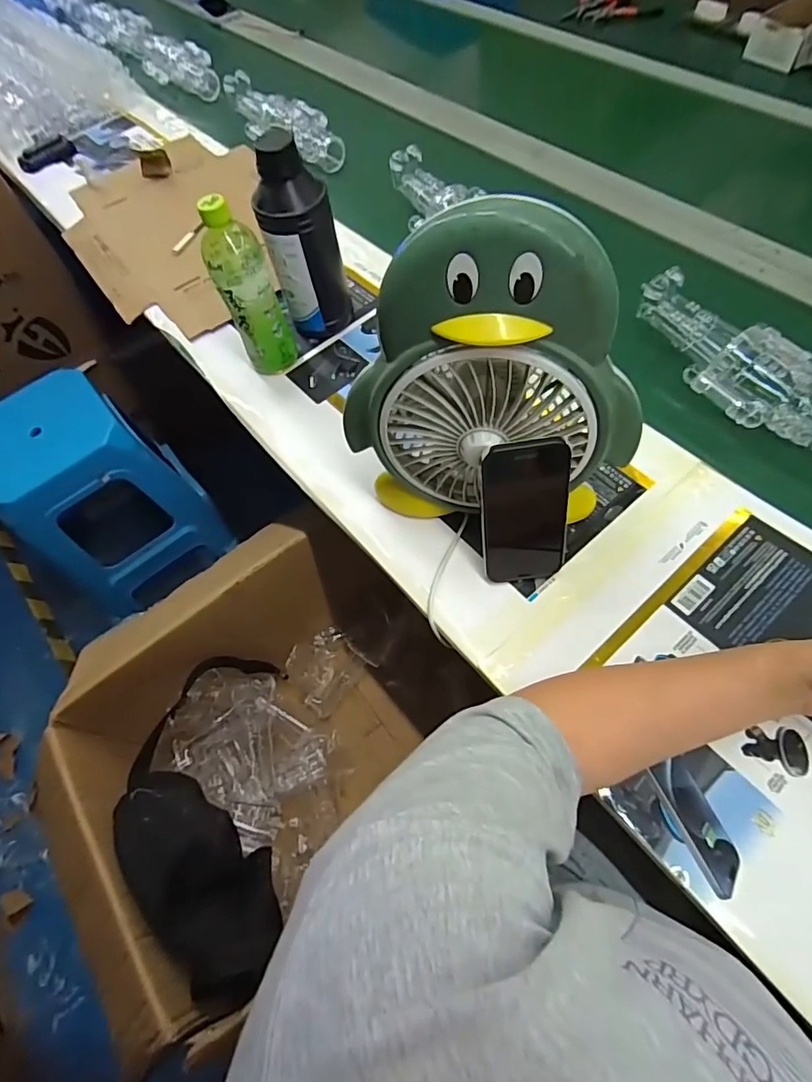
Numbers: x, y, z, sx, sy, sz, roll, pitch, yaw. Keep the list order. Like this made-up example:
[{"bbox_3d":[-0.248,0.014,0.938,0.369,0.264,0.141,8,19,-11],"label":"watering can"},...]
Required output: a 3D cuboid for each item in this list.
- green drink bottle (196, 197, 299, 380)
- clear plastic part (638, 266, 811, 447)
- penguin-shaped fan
[{"bbox_3d":[-0.185,-0.297,0.612,0.065,0.203,0.055,-20,63,-4],"label":"green drink bottle"},{"bbox_3d":[0.390,-0.192,0.583,0.119,0.075,0.290,-25,63,-6],"label":"clear plastic part"},{"bbox_3d":[0.073,-0.111,0.441,0.252,0.290,0.085,-5,61,4],"label":"penguin-shaped fan"}]

